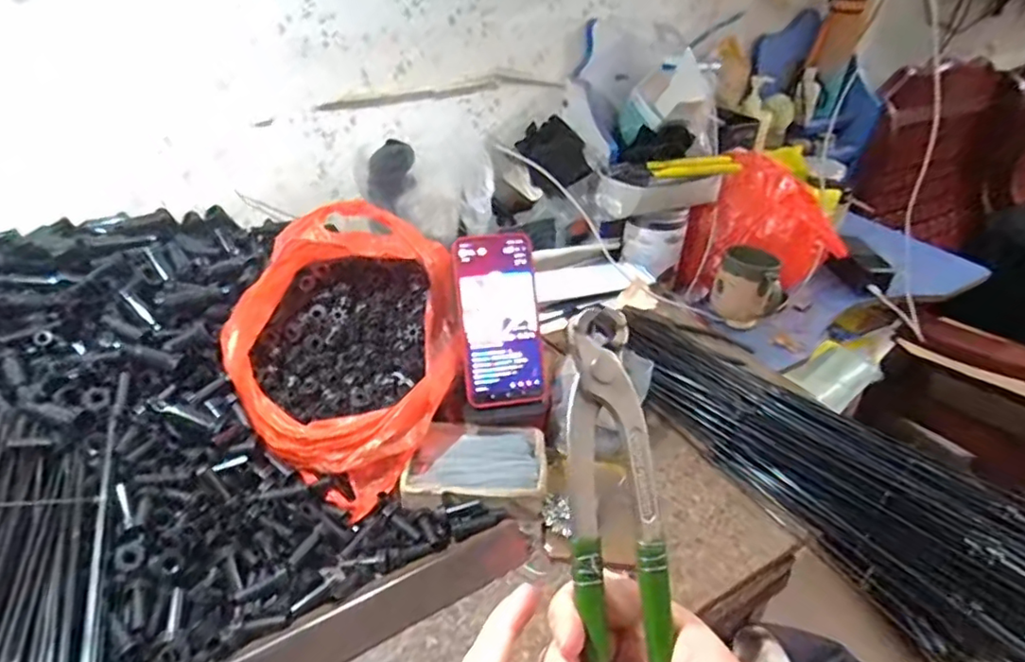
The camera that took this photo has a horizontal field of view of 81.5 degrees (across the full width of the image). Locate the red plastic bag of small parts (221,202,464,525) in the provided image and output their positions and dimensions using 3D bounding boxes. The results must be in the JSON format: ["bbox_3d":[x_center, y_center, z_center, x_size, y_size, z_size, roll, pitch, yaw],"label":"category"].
[{"bbox_3d":[-0.160,0.005,0.572,0.217,0.154,0.218,20,39,22],"label":"red plastic bag of small parts"}]

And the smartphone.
[{"bbox_3d":[-0.012,-0.012,0.576,0.077,0.162,0.013,-6,-1,-13],"label":"smartphone"}]

